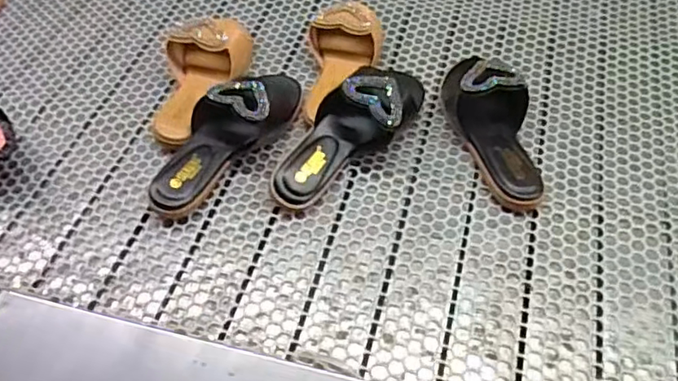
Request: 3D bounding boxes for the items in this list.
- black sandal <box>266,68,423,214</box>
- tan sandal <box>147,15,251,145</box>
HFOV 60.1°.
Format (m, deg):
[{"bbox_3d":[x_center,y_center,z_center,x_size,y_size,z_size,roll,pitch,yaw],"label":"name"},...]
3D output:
[{"bbox_3d":[0.009,-0.067,0.637,0.210,0.074,0.087,-44,63,-12],"label":"black sandal"},{"bbox_3d":[-0.167,-0.156,0.713,0.092,0.066,0.230,5,54,5],"label":"tan sandal"}]

